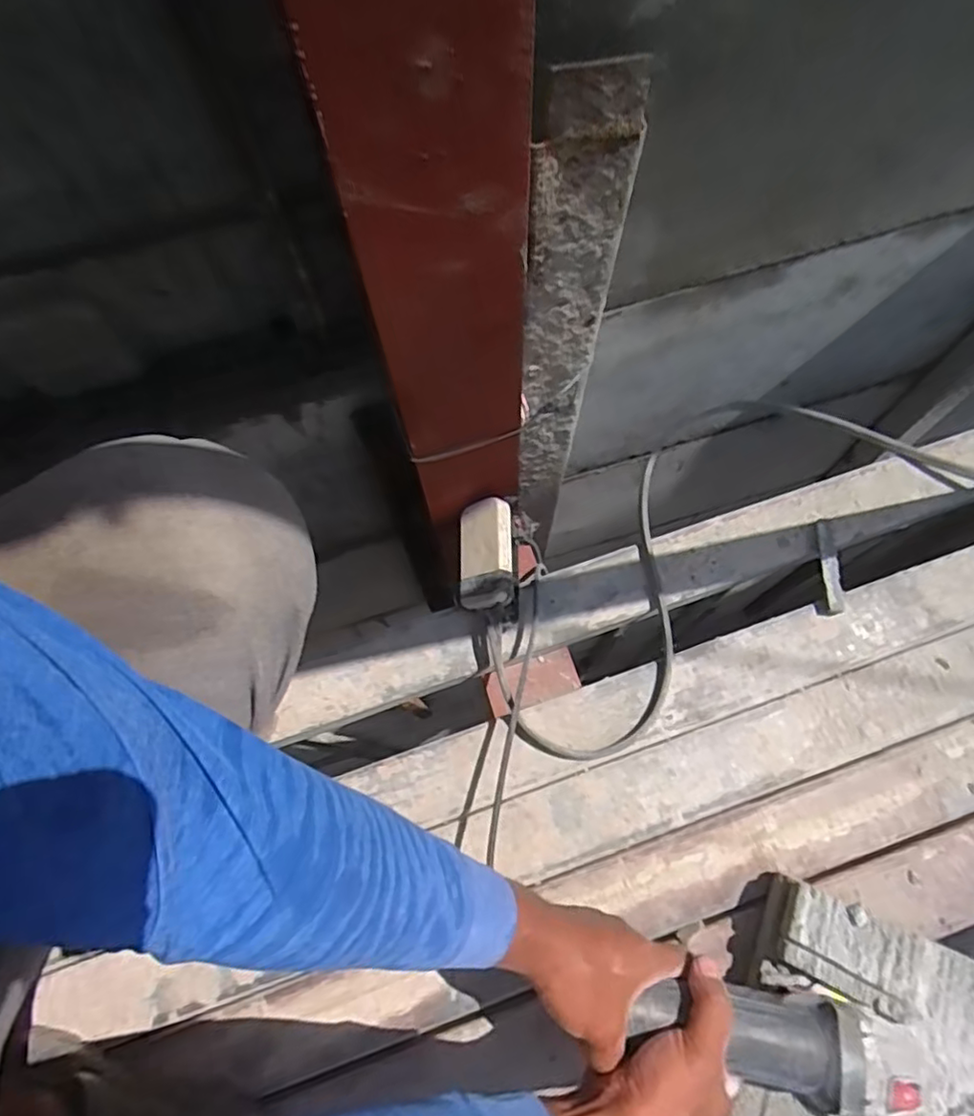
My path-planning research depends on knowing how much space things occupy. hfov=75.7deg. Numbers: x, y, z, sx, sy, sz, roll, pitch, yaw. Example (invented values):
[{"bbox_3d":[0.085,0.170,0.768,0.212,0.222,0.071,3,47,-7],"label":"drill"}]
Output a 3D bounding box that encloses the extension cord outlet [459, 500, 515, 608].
[{"bbox_3d":[-0.002,-0.006,0.665,0.058,0.023,0.117,-16,67,32],"label":"extension cord outlet"}]

